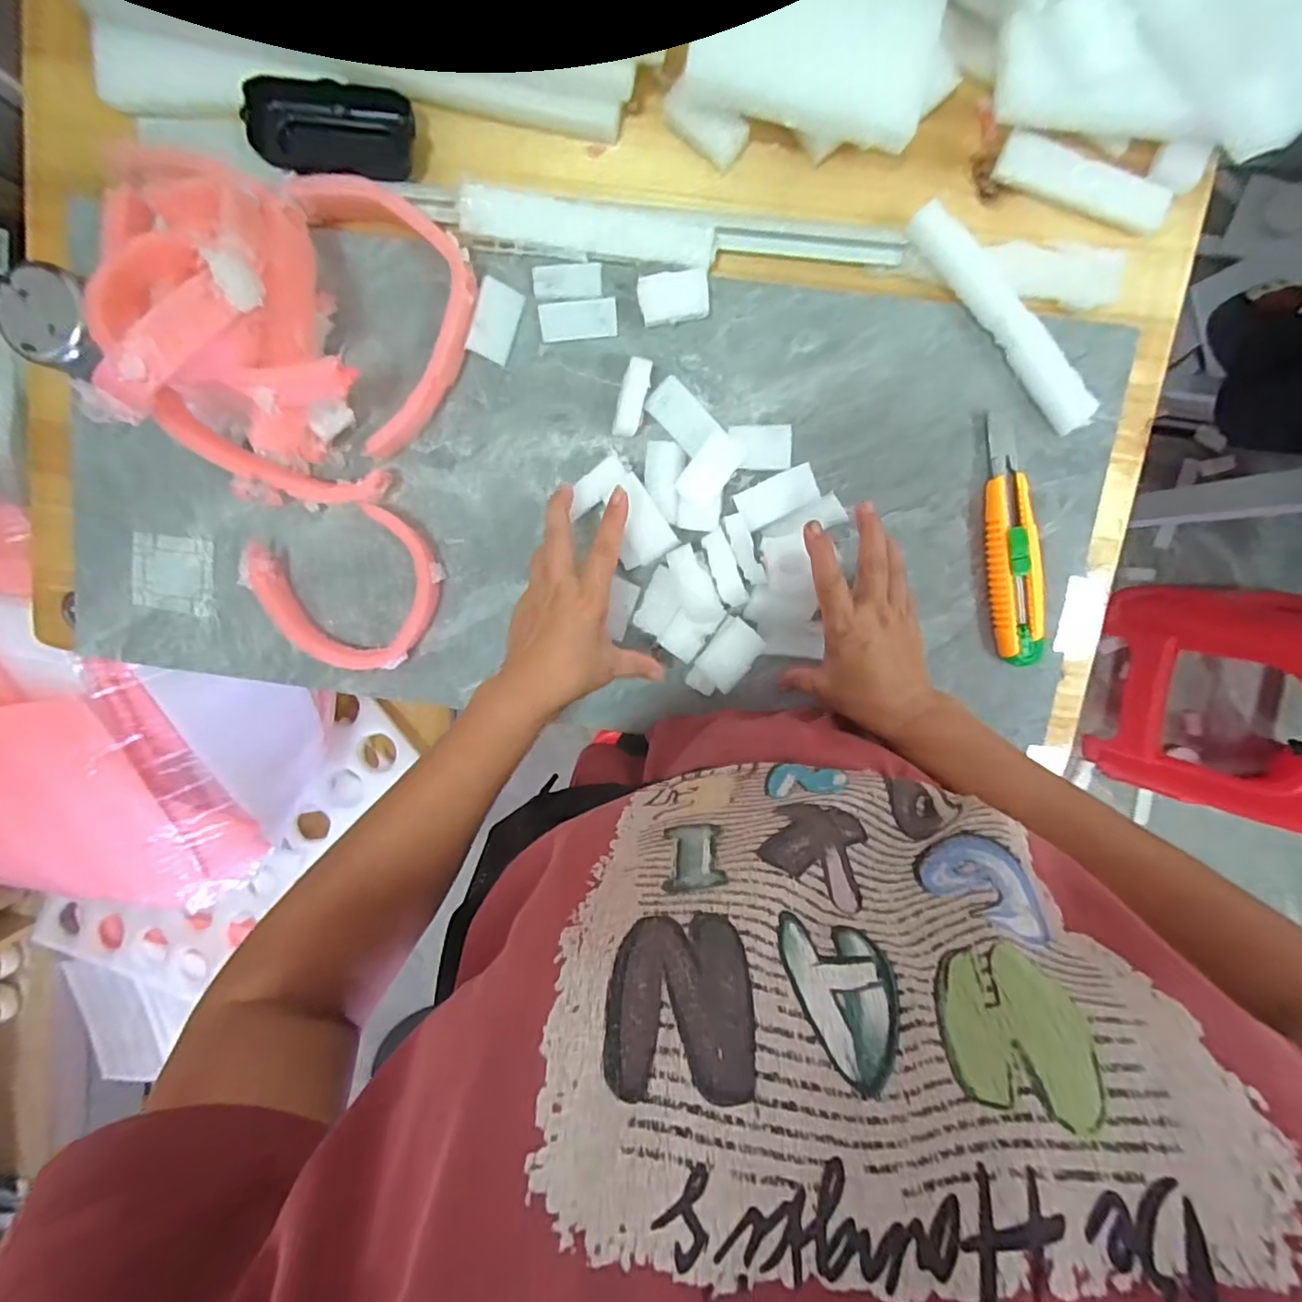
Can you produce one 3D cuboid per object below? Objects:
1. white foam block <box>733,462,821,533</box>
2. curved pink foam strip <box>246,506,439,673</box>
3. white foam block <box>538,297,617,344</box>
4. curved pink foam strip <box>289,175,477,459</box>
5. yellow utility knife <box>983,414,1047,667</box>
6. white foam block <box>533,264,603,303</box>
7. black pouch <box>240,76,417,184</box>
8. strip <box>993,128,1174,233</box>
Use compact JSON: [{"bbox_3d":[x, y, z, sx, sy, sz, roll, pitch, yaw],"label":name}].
[{"bbox_3d":[0.094,-0.113,0.428,0.059,0.004,0.029,-25,93,0],"label":"white foam block"},{"bbox_3d":[-0.228,-0.041,0.451,0.133,0.029,0.115,-19,97,4],"label":"curved pink foam strip"},{"bbox_3d":[-0.053,-0.243,0.430,0.056,0.005,0.026,-5,98,2],"label":"white foam block"},{"bbox_3d":[-0.179,-0.250,0.422,0.108,0.034,0.194,-14,97,4],"label":"curved pink foam strip"},{"bbox_3d":[0.267,-0.077,0.433,0.032,0.019,0.173,-10,97,3],"label":"yellow utility knife"},{"bbox_3d":[-0.060,-0.269,0.426,0.049,0.004,0.026,-3,98,2],"label":"white foam block"},{"bbox_3d":[-0.224,-0.370,0.415,0.106,0.034,0.044,-7,96,-12],"label":"black pouch"},{"bbox_3d":[0.303,-0.327,0.406,0.119,0.009,0.027,21,98,-1],"label":"strip"}]

